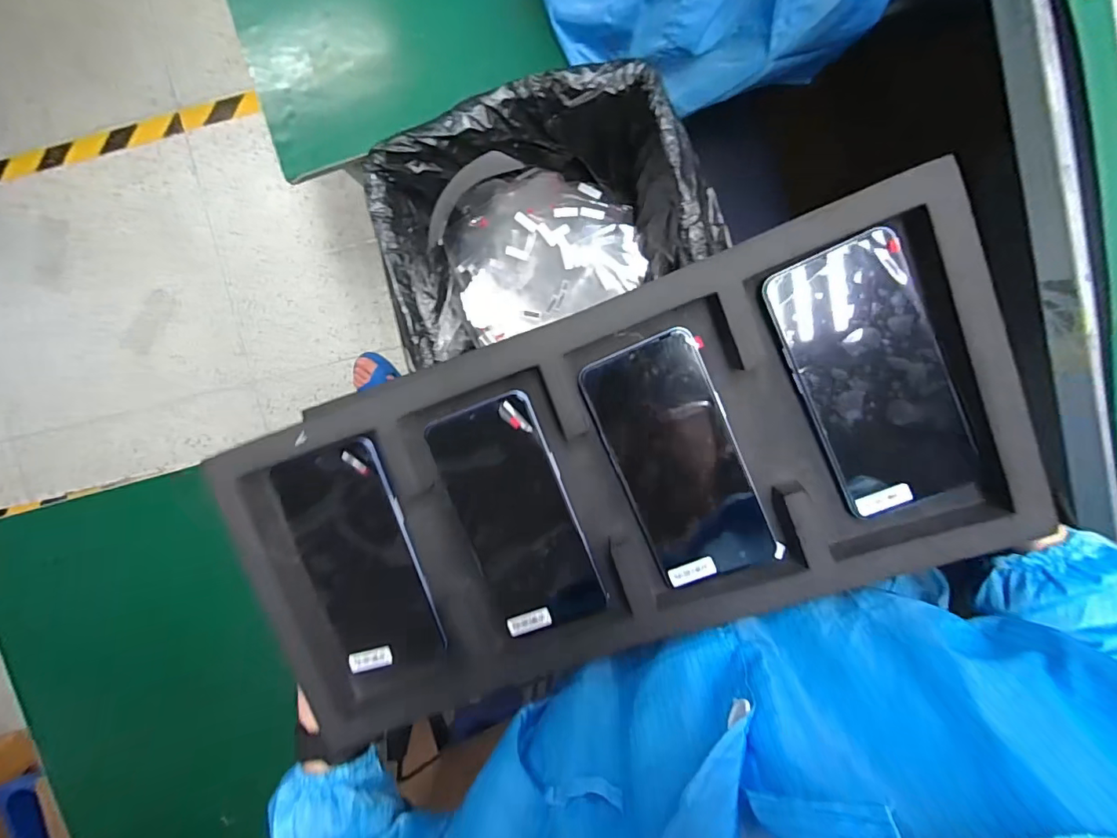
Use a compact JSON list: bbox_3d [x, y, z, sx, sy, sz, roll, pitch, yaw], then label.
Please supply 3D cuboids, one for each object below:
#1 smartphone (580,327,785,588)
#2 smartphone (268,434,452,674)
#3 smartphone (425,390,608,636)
[{"bbox_3d":[0.076,0.024,0.328,0.075,0.013,0.152,-22,94,5],"label":"smartphone"},{"bbox_3d":[-0.138,0.097,0.349,0.076,0.012,0.158,-20,94,5],"label":"smartphone"},{"bbox_3d":[-0.028,0.066,0.338,0.075,0.007,0.159,-19,94,4],"label":"smartphone"}]

